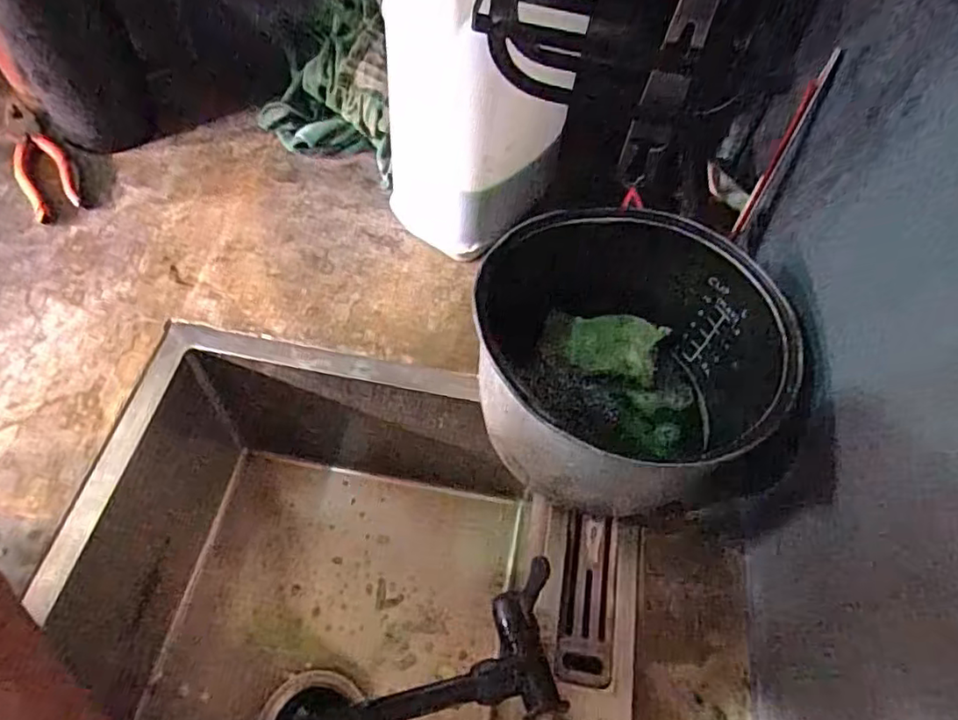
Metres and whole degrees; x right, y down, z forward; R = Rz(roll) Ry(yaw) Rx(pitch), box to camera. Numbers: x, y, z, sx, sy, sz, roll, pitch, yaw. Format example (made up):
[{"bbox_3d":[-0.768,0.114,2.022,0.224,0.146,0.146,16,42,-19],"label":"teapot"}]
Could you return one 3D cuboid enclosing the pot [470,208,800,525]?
[{"bbox_3d":[0.119,0.011,0.510,0.236,0.148,0.209,5,58,-1],"label":"pot"}]

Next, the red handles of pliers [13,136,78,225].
[{"bbox_3d":[-0.461,-0.198,0.664,0.051,0.017,0.120,-27,64,-20],"label":"red handles of pliers"}]

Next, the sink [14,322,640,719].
[{"bbox_3d":[-0.124,0.306,0.512,0.437,0.219,0.579,10,58,2],"label":"sink"}]

